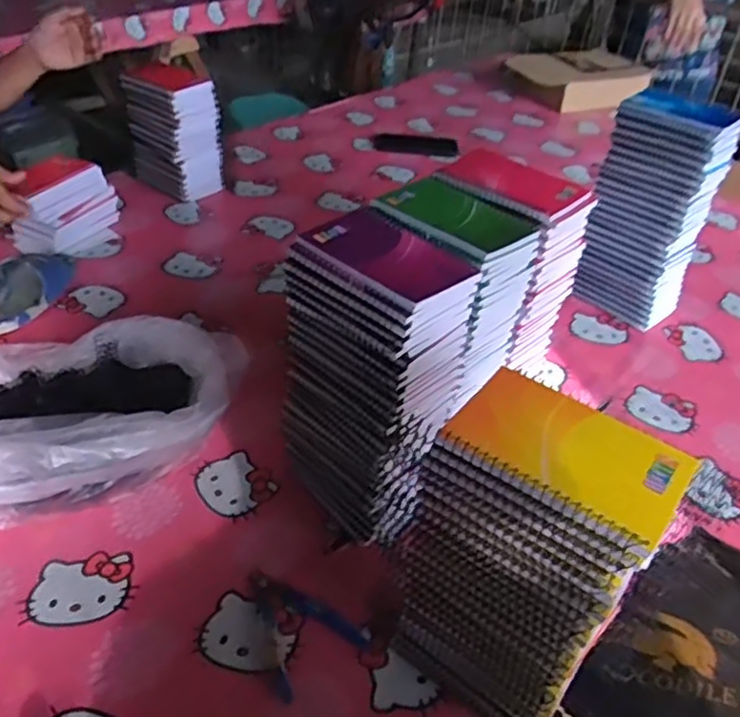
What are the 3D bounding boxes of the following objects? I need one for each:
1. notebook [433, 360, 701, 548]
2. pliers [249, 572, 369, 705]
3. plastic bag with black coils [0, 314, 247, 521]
[{"bbox_3d":[0.117,0.052,0.408,0.130,0.010,0.083,29,44,27],"label":"notebook"},{"bbox_3d":[-0.069,0.223,0.593,0.082,0.007,0.112,-24,47,-32],"label":"pliers"},{"bbox_3d":[-0.326,0.041,0.722,0.351,0.111,0.259,0,38,-6],"label":"plastic bag with black coils"}]

